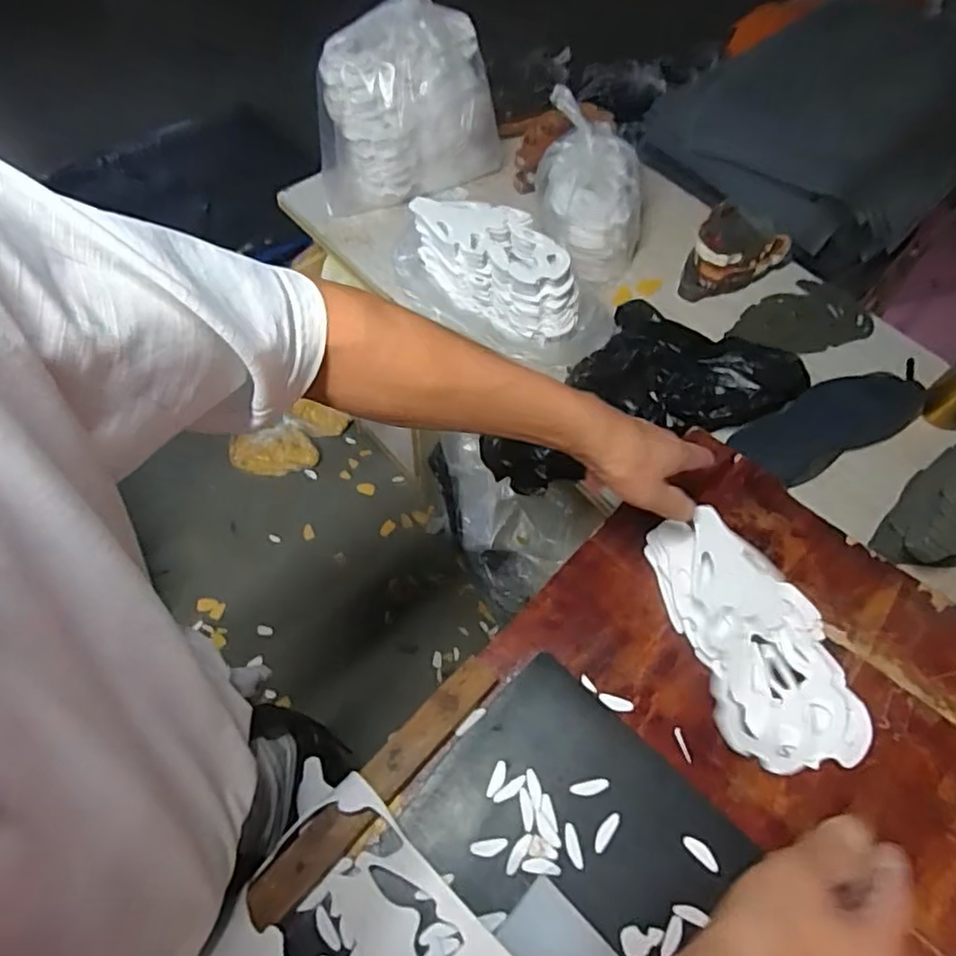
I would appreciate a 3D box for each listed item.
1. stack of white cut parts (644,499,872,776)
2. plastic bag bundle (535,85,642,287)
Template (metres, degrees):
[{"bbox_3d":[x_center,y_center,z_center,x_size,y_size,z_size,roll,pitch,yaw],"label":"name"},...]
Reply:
[{"bbox_3d":[0.251,0.136,0.574,0.132,0.053,0.226,-8,58,-7],"label":"stack of white cut parts"},{"bbox_3d":[0.175,-0.435,0.982,0.170,0.174,0.201,5,57,1],"label":"plastic bag bundle"}]

